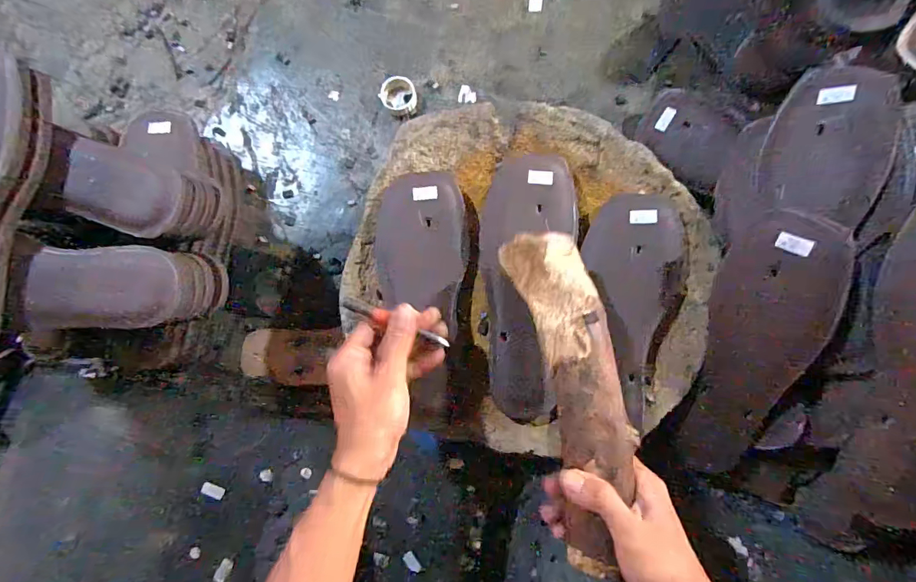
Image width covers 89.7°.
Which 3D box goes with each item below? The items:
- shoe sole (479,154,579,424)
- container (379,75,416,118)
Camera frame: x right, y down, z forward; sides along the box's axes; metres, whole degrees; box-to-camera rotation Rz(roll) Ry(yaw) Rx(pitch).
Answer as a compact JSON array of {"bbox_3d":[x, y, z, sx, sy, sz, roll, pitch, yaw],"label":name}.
[{"bbox_3d":[0.064,-0.007,0.448,0.089,0.017,0.258,5,85,5],"label":"shoe sole"},{"bbox_3d":[-0.071,-0.238,0.564,0.041,0.014,0.048,-40,81,-1],"label":"container"}]

